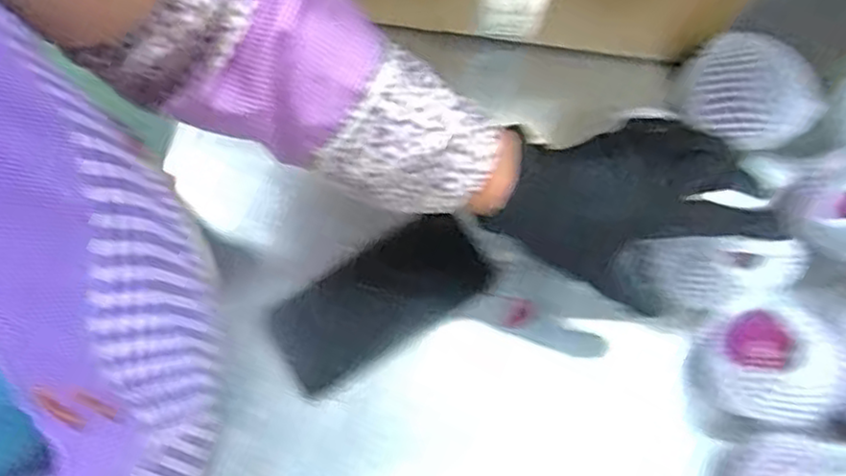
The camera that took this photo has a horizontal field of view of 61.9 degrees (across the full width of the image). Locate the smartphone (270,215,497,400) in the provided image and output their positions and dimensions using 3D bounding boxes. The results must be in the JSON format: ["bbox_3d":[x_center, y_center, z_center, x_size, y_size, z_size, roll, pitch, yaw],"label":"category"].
[{"bbox_3d":[-0.031,0.047,0.531,0.160,0.009,0.076,-33,78,-7],"label":"smartphone"}]

